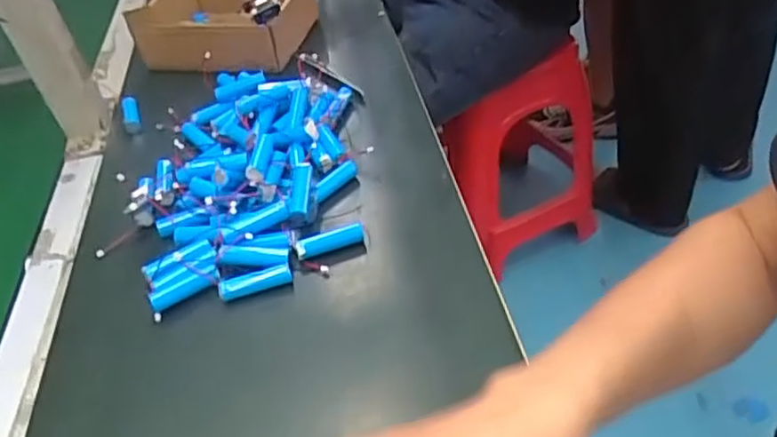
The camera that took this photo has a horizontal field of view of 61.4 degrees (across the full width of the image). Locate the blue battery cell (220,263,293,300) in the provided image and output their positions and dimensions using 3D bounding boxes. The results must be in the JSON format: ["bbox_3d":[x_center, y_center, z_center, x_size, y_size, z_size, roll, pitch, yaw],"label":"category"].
[{"bbox_3d":[-0.095,0.044,0.464,0.050,0.016,0.014,-18,42,-12],"label":"blue battery cell"}]

